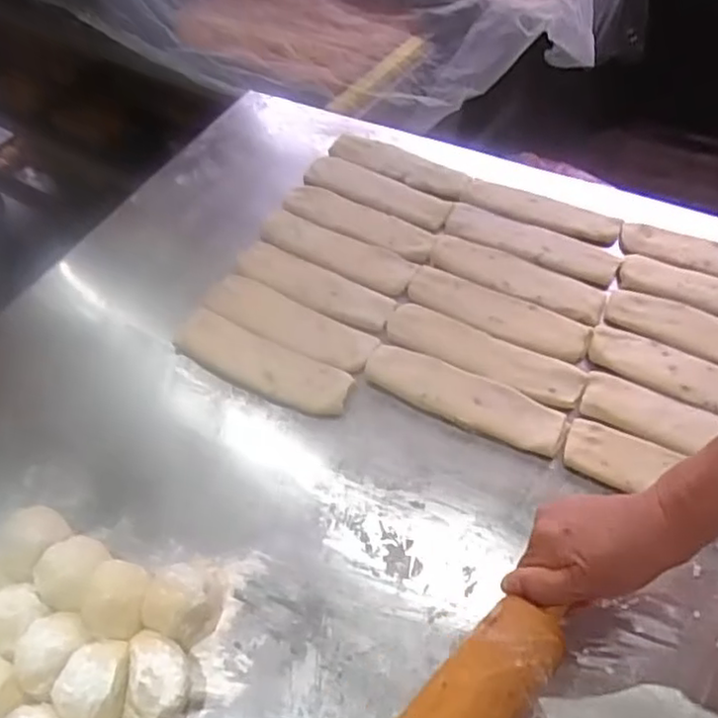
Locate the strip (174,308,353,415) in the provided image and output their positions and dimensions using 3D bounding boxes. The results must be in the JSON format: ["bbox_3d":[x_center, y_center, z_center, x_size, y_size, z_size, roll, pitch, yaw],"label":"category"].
[{"bbox_3d":[-0.097,0.002,0.660,0.183,0.013,0.057,21,57,17],"label":"strip"}]

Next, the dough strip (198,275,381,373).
[{"bbox_3d":[-0.071,-0.039,0.692,0.182,0.014,0.059,24,58,19],"label":"dough strip"}]

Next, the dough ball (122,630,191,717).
[{"bbox_3d":[-0.139,0.226,0.468,0.048,0.048,0.061,3,53,5],"label":"dough ball"}]

